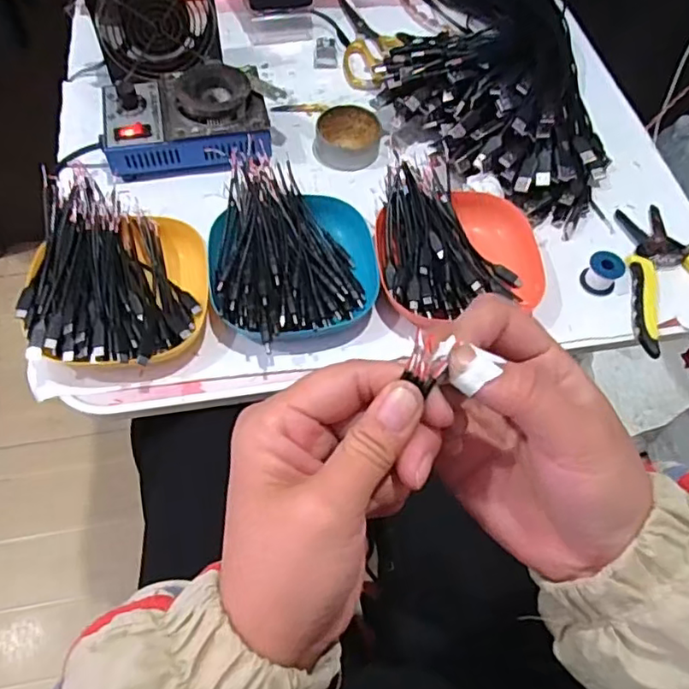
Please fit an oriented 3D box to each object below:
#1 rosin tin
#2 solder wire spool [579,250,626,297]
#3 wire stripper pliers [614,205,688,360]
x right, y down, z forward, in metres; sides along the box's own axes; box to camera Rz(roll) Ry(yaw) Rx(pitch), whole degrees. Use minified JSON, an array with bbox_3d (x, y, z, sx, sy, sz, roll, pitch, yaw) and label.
[{"bbox_3d":[0.004,-0.207,0.599,0.065,0.031,0.055,4,61,-1],"label":"rosin tin"},{"bbox_3d":[0.227,-0.063,0.525,0.030,0.028,0.028,1,61,-2],"label":"solder wire spool"},{"bbox_3d":[0.296,-0.064,0.534,0.121,0.017,0.155,-7,62,-7],"label":"wire stripper pliers"}]

